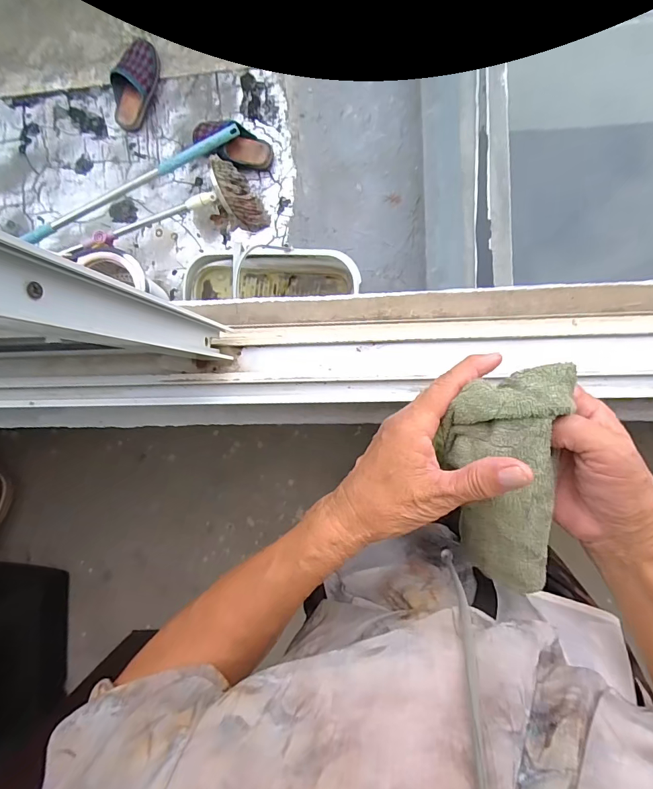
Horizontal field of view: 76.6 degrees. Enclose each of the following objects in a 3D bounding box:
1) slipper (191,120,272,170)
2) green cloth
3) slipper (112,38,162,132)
[{"bbox_3d":[-0.291,-0.762,1.272,0.245,0.082,0.112,21,93,4],"label":"slipper"},{"bbox_3d":[0.118,0.056,0.276,0.073,0.040,0.148,0,100,5],"label":"green cloth"},{"bbox_3d":[-0.609,-0.977,1.309,0.129,0.076,0.245,21,94,4],"label":"slipper"}]

